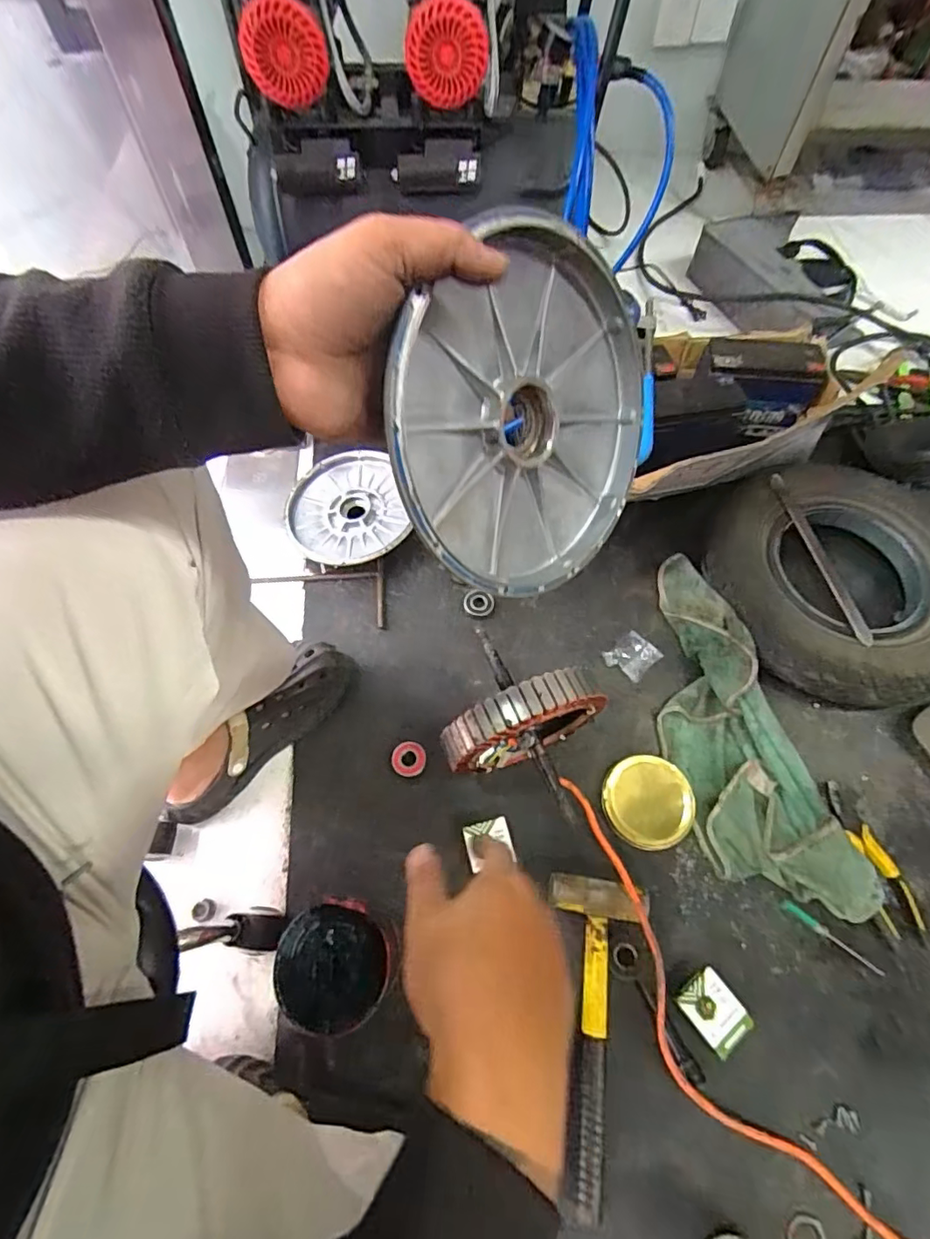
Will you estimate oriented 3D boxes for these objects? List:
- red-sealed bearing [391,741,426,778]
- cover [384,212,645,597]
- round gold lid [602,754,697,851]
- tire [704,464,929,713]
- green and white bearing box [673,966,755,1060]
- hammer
[{"bbox_3d":[-0.077,0.190,0.752,0.045,0.009,0.046,7,62,5],"label":"red-sealed bearing"},{"bbox_3d":[0.041,-0.127,0.367,0.031,0.203,0.221,21,69,47],"label":"cover"},{"bbox_3d":[0.246,0.242,0.735,0.119,0.020,0.113,-1,62,1],"label":"round gold lid"},{"bbox_3d":[0.579,-0.065,0.829,0.384,0.107,0.381,23,65,13],"label":"tire"},{"bbox_3d":[0.284,0.450,0.629,0.057,0.023,0.074,-36,67,-16],"label":"green and white bearing box"},{"bbox_3d":[0.145,0.455,0.608,0.115,0.040,0.303,5,62,4],"label":"hammer"}]

